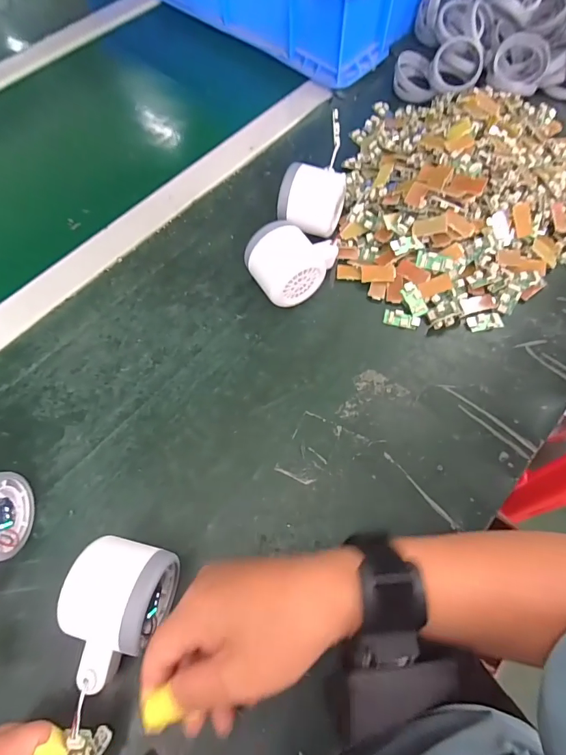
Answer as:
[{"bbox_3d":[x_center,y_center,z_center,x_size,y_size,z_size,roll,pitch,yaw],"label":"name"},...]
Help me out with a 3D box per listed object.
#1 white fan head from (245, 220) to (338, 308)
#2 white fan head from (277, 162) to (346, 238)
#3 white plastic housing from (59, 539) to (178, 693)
[{"bbox_3d":[0.012,-0.105,0.373,0.083,0.054,0.053,-33,69,-13],"label":"white fan head"},{"bbox_3d":[0.030,-0.175,0.400,0.055,0.057,0.062,21,68,10],"label":"white fan head"},{"bbox_3d":[-0.105,0.149,0.258,0.056,0.057,0.080,12,66,7],"label":"white plastic housing"}]

